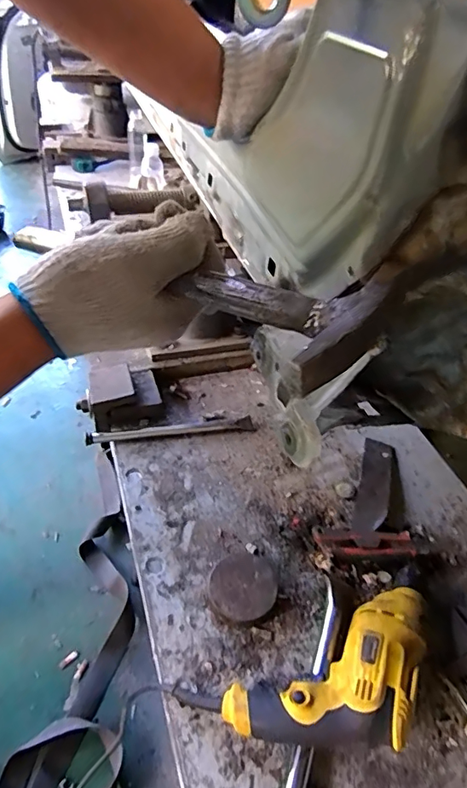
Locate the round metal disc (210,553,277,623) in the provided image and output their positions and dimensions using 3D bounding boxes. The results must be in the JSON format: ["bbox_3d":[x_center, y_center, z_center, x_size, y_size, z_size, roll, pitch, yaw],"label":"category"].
[{"bbox_3d":[0.011,0.233,0.586,0.076,0.024,0.081,3,44,-3],"label":"round metal disc"}]

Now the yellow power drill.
[{"bbox_3d":[0.116,0.294,0.488,0.239,0.081,0.116,-18,49,-23],"label":"yellow power drill"}]

